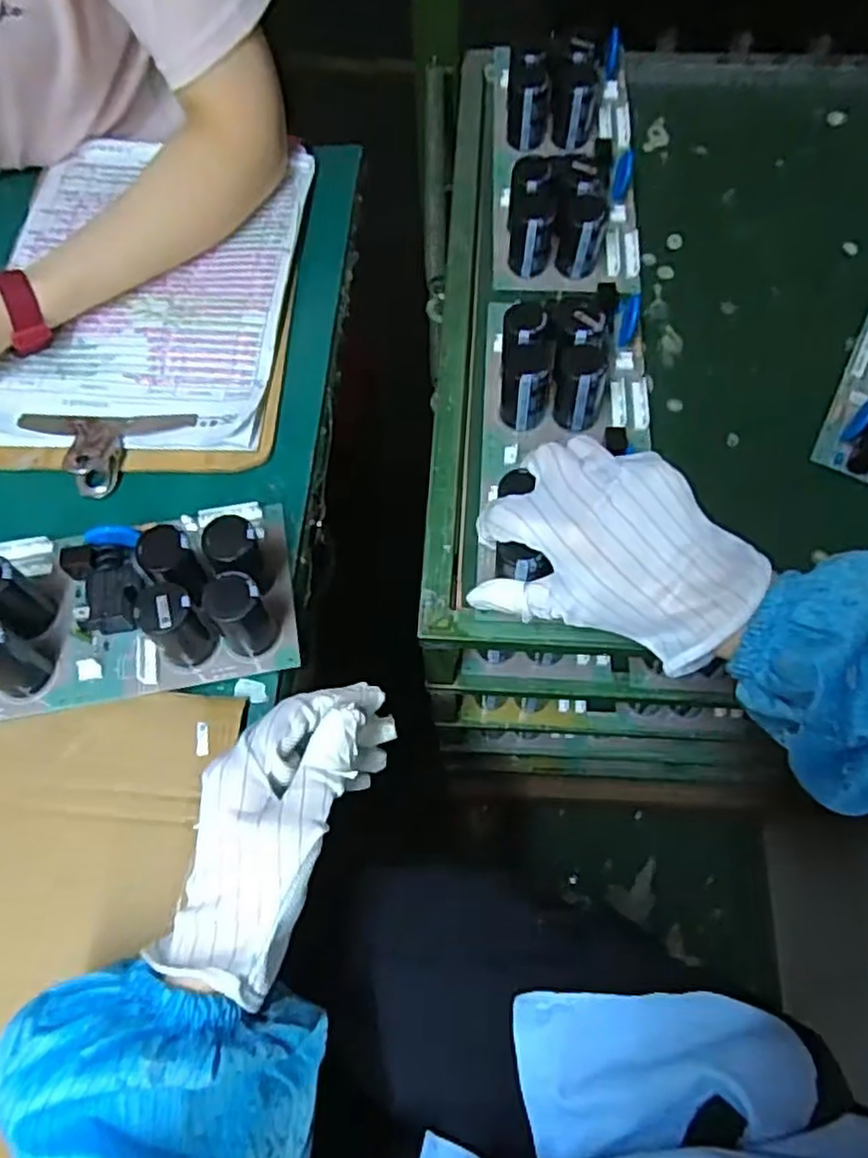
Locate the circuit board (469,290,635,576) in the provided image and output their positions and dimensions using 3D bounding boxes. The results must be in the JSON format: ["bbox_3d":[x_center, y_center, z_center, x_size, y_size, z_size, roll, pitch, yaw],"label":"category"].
[{"bbox_3d":[0.093,-0.148,0.490,0.110,0.062,0.141,3,67,2],"label":"circuit board"}]

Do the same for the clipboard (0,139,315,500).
[{"bbox_3d":[-0.210,-0.207,0.528,0.214,0.022,0.308,2,67,2],"label":"clipboard"}]

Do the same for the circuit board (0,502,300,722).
[{"bbox_3d":[-0.217,0.014,0.402,0.266,0.056,0.113,-11,67,-3],"label":"circuit board"}]

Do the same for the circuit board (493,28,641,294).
[{"bbox_3d":[0.104,-0.343,0.569,0.114,0.058,0.261,1,67,2],"label":"circuit board"}]

